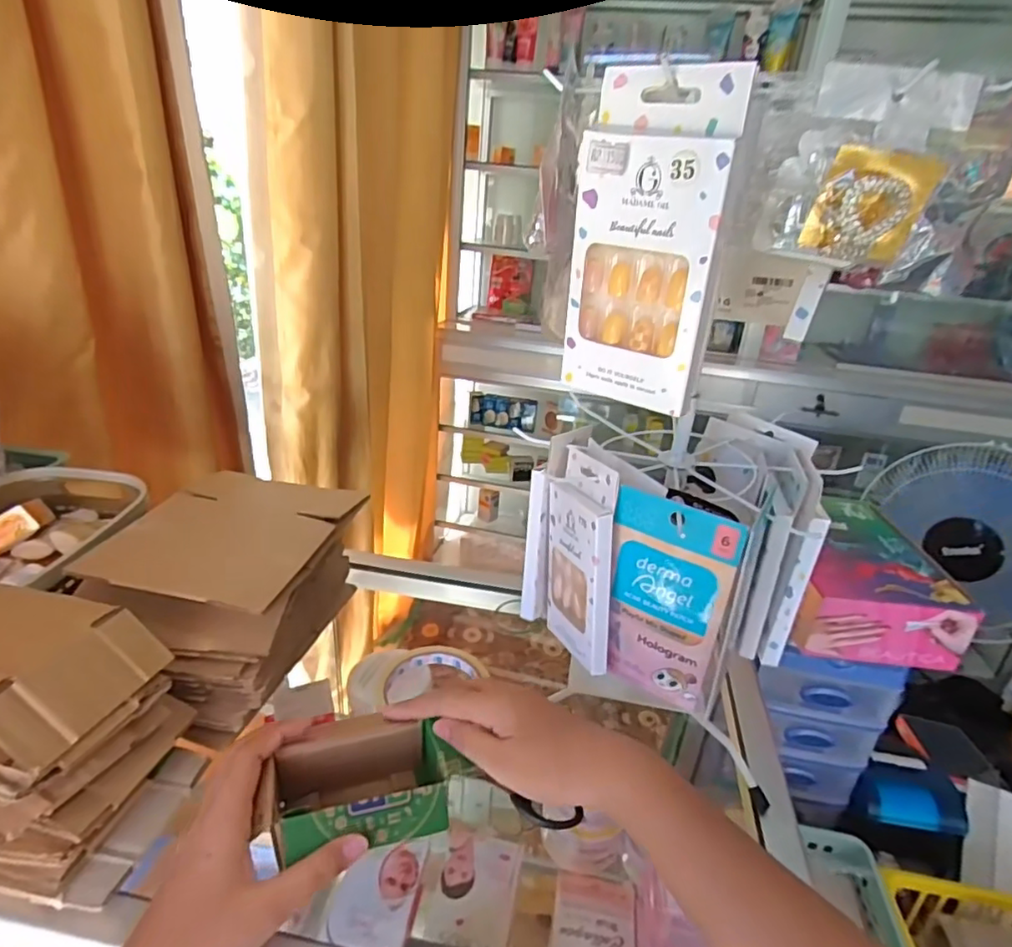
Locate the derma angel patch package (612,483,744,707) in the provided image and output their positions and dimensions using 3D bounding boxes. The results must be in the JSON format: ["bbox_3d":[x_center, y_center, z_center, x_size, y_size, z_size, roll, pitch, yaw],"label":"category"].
[{"bbox_3d":[0.102,0.084,0.384,0.081,0.140,0.012,16,27,22],"label":"derma angel patch package"}]

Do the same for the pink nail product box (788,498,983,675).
[{"bbox_3d":[0.353,0.101,0.620,0.134,0.067,0.209,7,25,4],"label":"pink nail product box"}]

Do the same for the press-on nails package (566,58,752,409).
[{"bbox_3d":[0.063,-0.103,0.273,0.072,0.141,0.014,21,29,30],"label":"press-on nails package"}]

